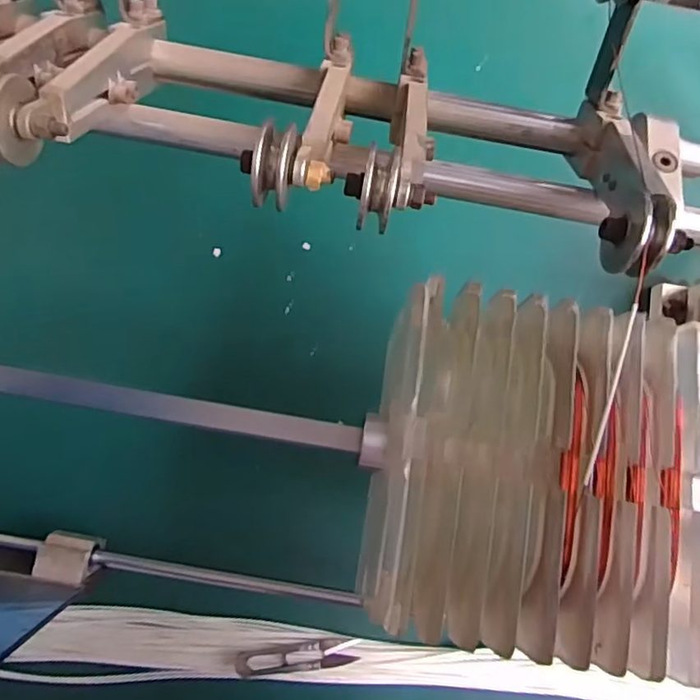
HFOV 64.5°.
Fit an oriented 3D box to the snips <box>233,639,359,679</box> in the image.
[{"bbox_3d":[-0.045,0.260,0.467,0.098,0.010,0.022,-6,84,-3],"label":"snips"}]

